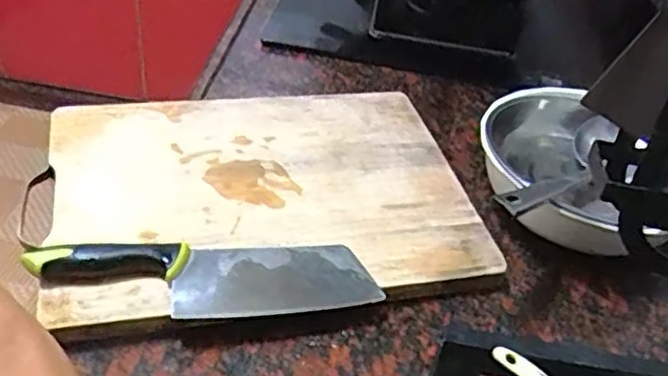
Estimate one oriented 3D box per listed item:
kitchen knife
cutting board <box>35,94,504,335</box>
[{"bbox_3d":[-0.101,0.073,0.552,0.271,0.026,0.071,-4,41,-11],"label":"kitchen knife"},{"bbox_3d":[-0.070,0.002,0.665,0.387,0.035,0.293,-6,42,-14],"label":"cutting board"}]

